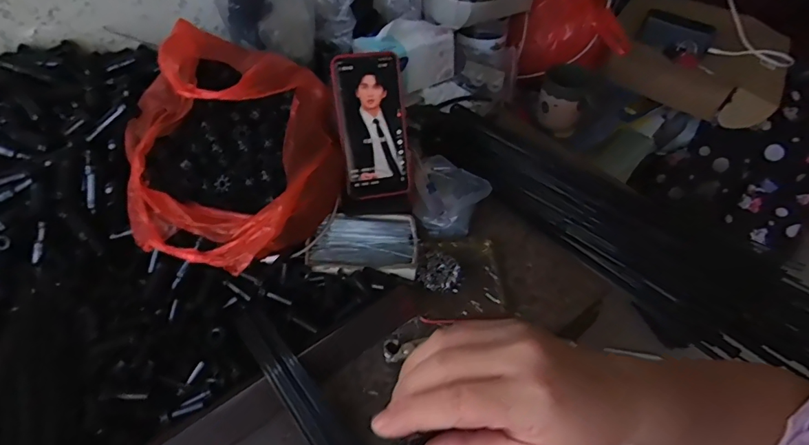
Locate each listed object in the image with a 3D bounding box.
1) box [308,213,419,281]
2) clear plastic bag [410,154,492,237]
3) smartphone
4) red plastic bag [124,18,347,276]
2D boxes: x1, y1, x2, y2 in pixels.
[{"bbox_3d":[-0.048,0.029,0.568,0.122,0.032,0.080,-3,45,-2],"label":"box"},{"bbox_3d":[0.045,-0.037,0.632,0.120,0.043,0.097,35,55,30],"label":"clear plastic bag"},{"bbox_3d":[-0.033,-0.113,0.566,0.089,0.163,0.018,-12,16,-11],"label":"smartphone"},{"bbox_3d":[-0.188,-0.080,0.528,0.211,0.158,0.251,18,48,18],"label":"red plastic bag"}]

